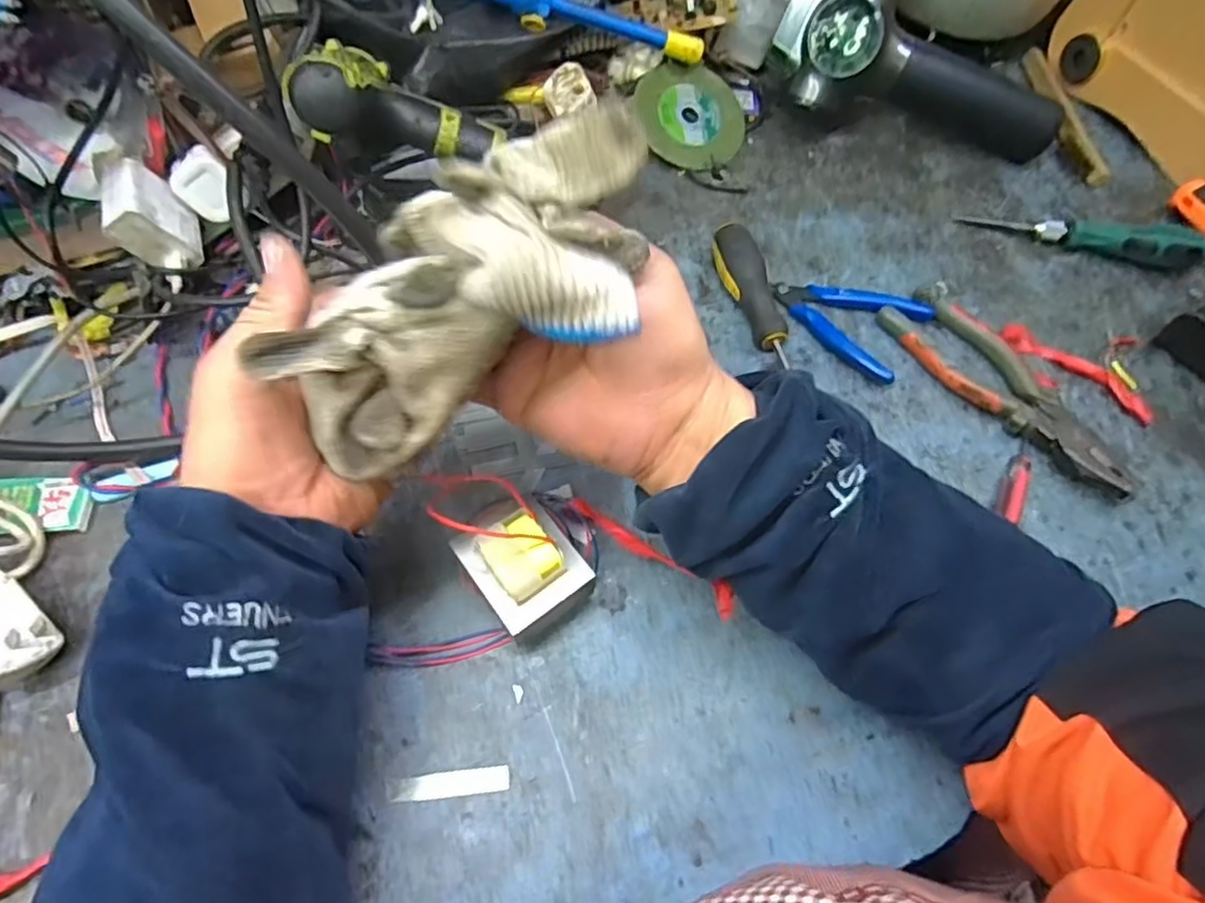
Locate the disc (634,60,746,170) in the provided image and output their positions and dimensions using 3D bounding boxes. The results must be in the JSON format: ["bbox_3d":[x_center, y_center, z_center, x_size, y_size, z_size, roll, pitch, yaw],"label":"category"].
[{"bbox_3d":[0.080,-0.301,0.592,0.099,0.009,0.100,2,81,-14],"label":"disc"}]

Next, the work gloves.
[{"bbox_3d":[-0.051,-0.060,0.258,0.166,0.066,0.079,-37,65,14],"label":"work gloves"}]

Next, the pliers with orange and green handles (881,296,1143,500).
[{"bbox_3d":[0.282,-0.044,0.468,0.055,0.021,0.192,-33,67,-16],"label":"pliers with orange and green handles"}]

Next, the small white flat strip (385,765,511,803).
[{"bbox_3d":[-0.083,0.180,0.359,0.065,0.004,0.013,-6,62,-4],"label":"small white flat strip"}]

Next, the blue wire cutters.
[{"bbox_3d":[0.182,-0.103,0.502,0.108,0.013,0.080,32,66,15],"label":"blue wire cutters"}]

